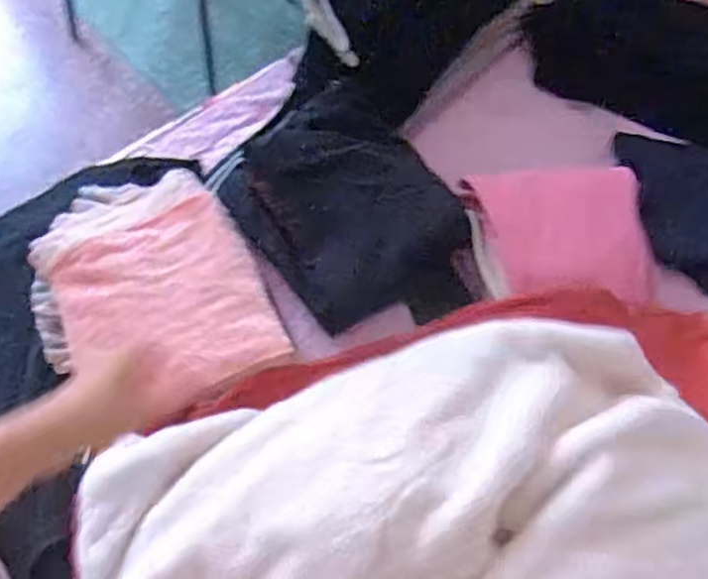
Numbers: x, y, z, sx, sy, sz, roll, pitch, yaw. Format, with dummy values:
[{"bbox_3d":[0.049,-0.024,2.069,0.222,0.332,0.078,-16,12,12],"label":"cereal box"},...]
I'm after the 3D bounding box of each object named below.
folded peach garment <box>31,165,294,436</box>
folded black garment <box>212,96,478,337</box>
[{"bbox_3d":[-0.266,-0.004,0.891,0.269,0.048,0.344,-28,62,-17],"label":"folded peach garment"},{"bbox_3d":[-0.002,-0.104,0.965,0.270,0.040,0.349,-41,84,-9],"label":"folded black garment"}]

